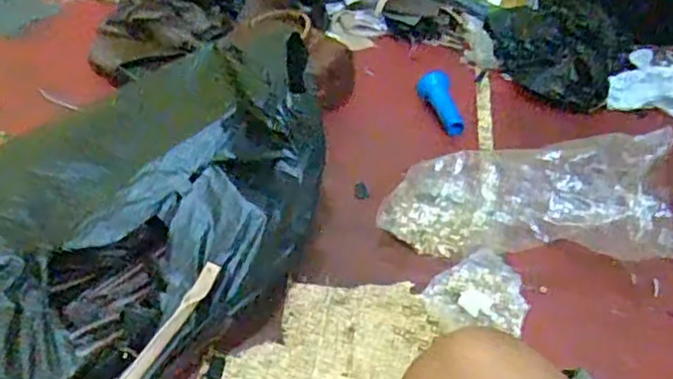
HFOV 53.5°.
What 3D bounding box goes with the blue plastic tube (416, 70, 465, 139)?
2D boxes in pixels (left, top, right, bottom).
[{"bbox_3d":[0.188,-0.154,1.197,0.060,0.120,0.048,-38,14,-37],"label":"blue plastic tube"}]

